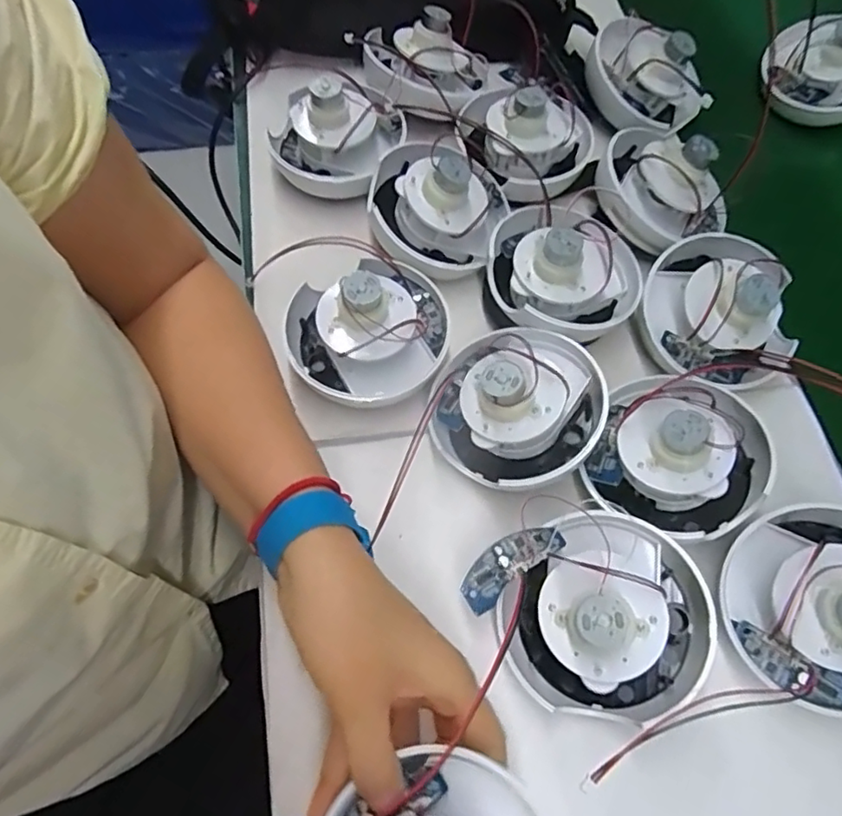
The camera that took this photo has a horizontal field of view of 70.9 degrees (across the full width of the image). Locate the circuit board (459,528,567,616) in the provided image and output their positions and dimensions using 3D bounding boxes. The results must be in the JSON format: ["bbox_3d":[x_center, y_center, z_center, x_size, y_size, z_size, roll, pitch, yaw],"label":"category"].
[{"bbox_3d":[0.049,0.085,0.327,0.062,0.005,0.024,-38,89,-7],"label":"circuit board"}]

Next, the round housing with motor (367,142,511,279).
[{"bbox_3d":[0.013,-0.142,0.420,0.097,0.062,0.094,2,64,-3],"label":"round housing with motor"}]

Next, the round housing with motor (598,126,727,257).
[{"bbox_3d":[0.182,-0.166,0.438,0.103,0.057,0.092,27,65,9],"label":"round housing with motor"}]

